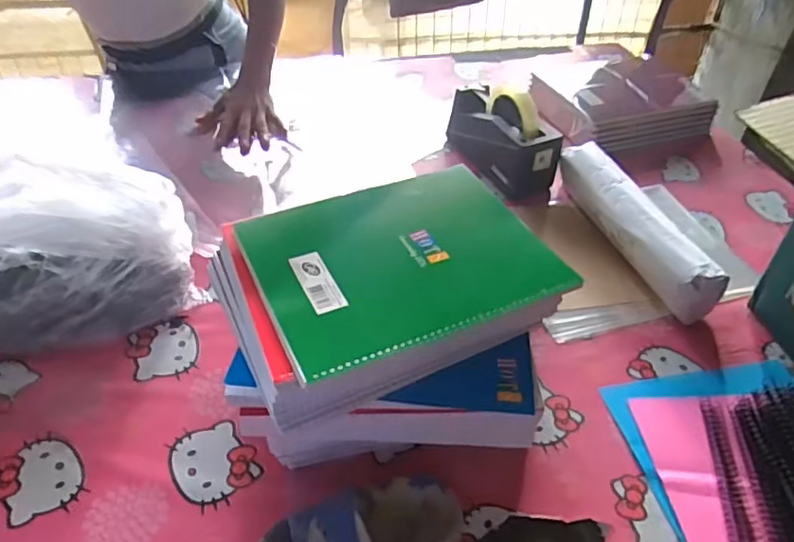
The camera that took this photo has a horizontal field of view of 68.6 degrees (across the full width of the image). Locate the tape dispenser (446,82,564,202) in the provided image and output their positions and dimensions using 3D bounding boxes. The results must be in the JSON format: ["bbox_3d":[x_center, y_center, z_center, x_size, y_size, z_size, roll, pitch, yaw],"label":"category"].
[{"bbox_3d":[0.160,-0.211,0.895,0.081,0.130,0.205,-17,45,-19],"label":"tape dispenser"}]

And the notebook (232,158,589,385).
[{"bbox_3d":[0.004,-0.016,0.518,0.247,0.015,0.197,-18,47,-19],"label":"notebook"}]

